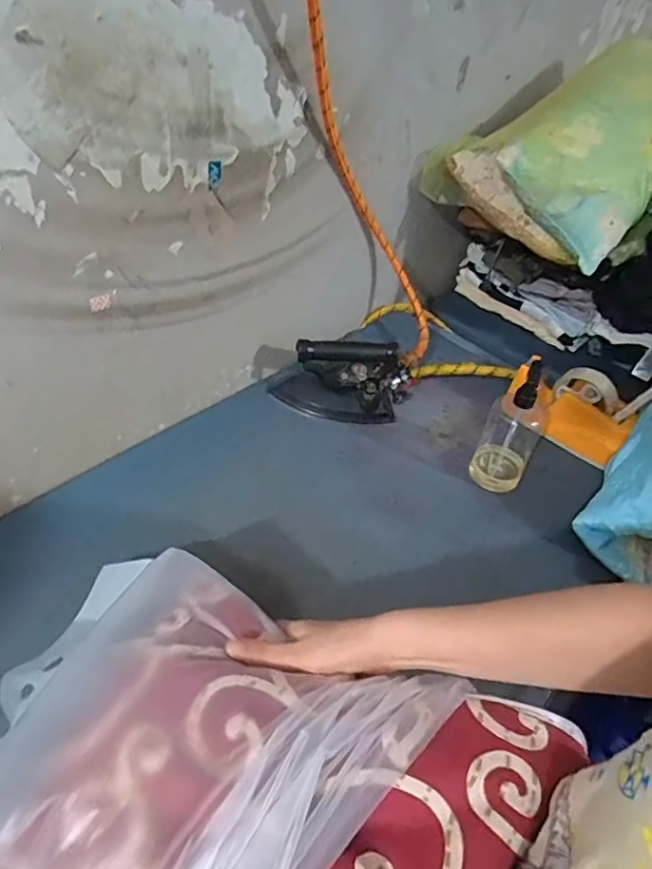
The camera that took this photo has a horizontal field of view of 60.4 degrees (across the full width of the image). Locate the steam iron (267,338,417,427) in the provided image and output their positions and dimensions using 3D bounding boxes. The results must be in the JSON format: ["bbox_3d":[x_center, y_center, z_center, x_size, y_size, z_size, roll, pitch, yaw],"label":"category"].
[{"bbox_3d":[0.030,-0.100,0.893,0.215,0.102,0.096,6,44,0],"label":"steam iron"}]

